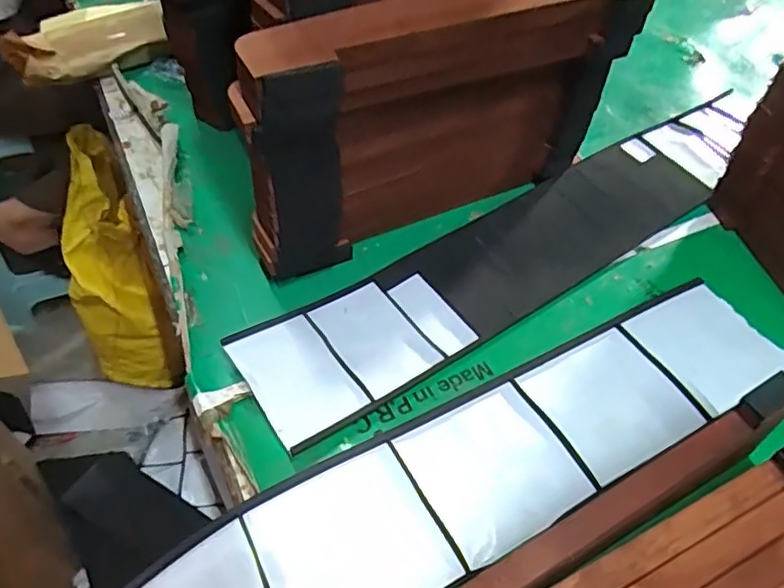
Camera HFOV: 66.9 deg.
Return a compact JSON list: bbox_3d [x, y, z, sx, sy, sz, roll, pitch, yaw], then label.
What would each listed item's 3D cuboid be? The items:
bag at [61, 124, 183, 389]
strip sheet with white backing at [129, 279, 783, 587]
[{"bbox_3d":[-0.476,-0.034,0.992,0.151,0.456,0.184,-9,21,-10],"label":"bag"},{"bbox_3d":[0.062,0.116,0.383,0.474,0.043,0.094,-23,53,-20],"label":"strip sheet with white backing"}]

